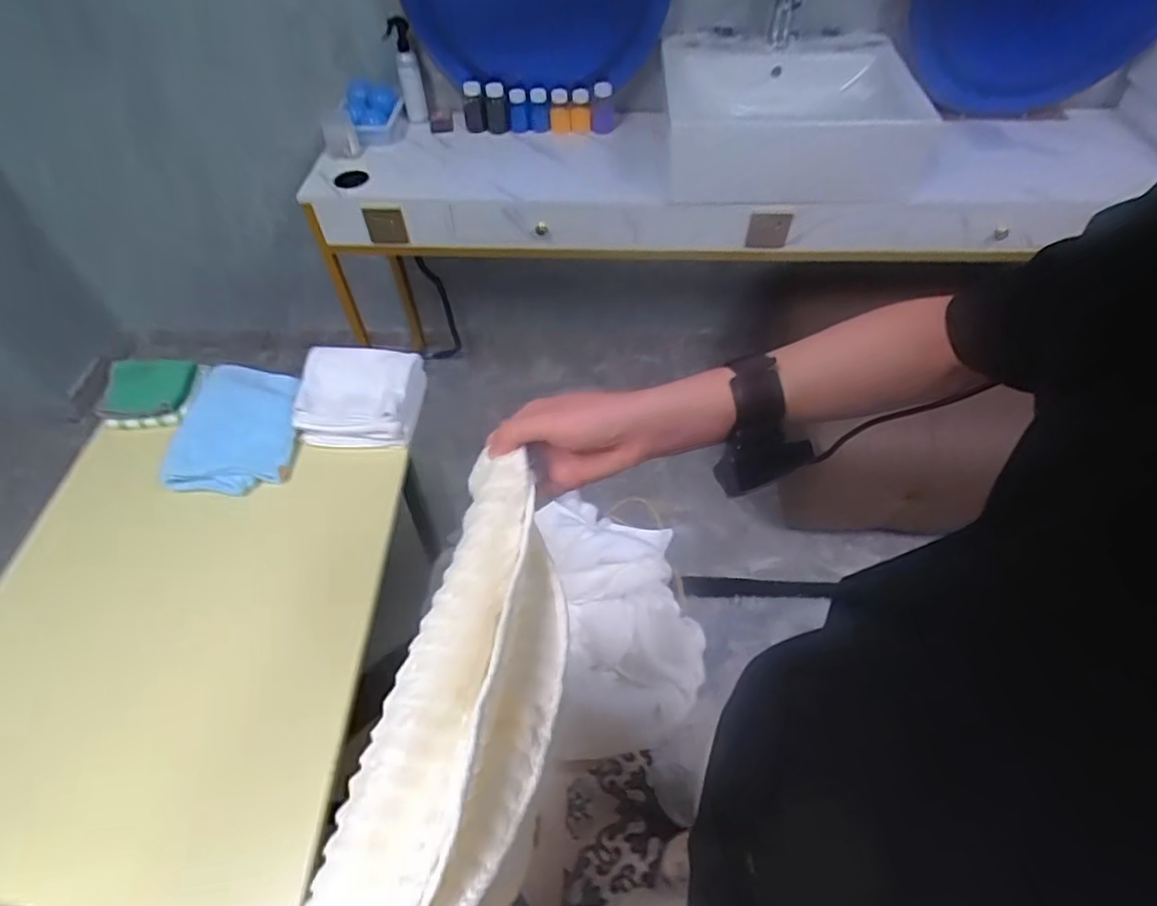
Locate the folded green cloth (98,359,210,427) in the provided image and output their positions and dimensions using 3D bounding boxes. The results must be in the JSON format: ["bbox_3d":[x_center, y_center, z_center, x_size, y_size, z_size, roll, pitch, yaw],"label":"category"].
[{"bbox_3d":[-0.688,-0.096,0.987,0.145,0.065,0.091,-8,51,-5],"label":"folded green cloth"}]

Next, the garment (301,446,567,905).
[{"bbox_3d":[-0.071,0.153,0.396,0.108,0.077,0.312,8,54,8],"label":"garment"}]

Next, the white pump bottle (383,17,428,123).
[{"bbox_3d":[-0.402,-0.896,1.447,0.060,0.213,0.040,-10,39,-5],"label":"white pump bottle"}]

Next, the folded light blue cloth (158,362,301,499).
[{"bbox_3d":[-0.528,-0.047,0.961,0.173,0.045,0.232,-4,51,-1],"label":"folded light blue cloth"}]

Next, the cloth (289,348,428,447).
[{"bbox_3d":[-0.349,-0.092,0.989,0.203,0.066,0.157,-2,51,0],"label":"cloth"}]

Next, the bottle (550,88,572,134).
[{"bbox_3d":[-0.044,-0.804,1.454,0.049,0.085,0.049,-4,51,-1],"label":"bottle"}]

